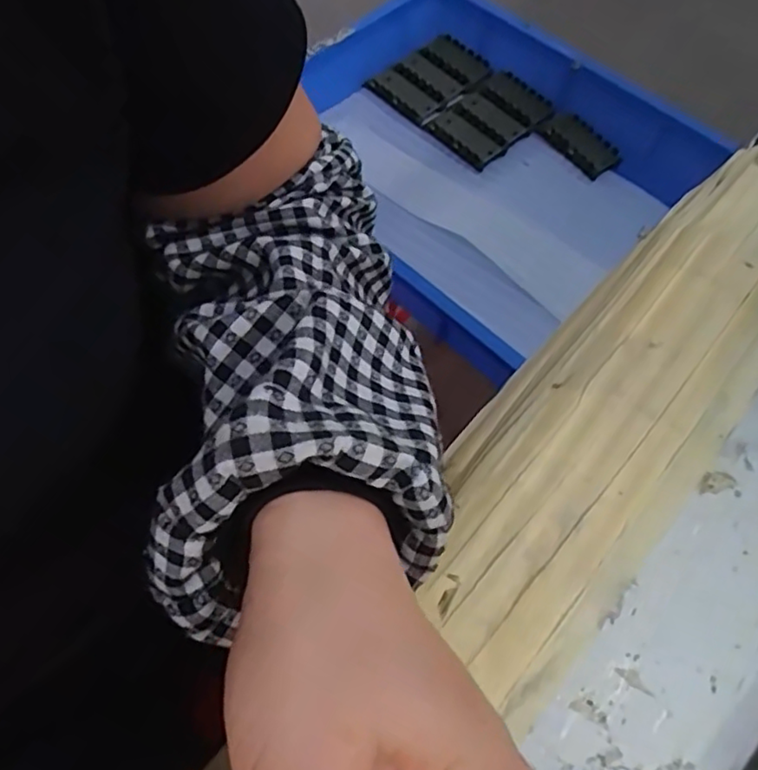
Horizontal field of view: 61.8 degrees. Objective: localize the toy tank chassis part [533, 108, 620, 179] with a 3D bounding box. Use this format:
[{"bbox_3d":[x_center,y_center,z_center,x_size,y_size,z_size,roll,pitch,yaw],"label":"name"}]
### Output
[{"bbox_3d":[0.221,-0.269,0.705,0.051,0.017,0.093,-35,69,-18],"label":"toy tank chassis part"}]

